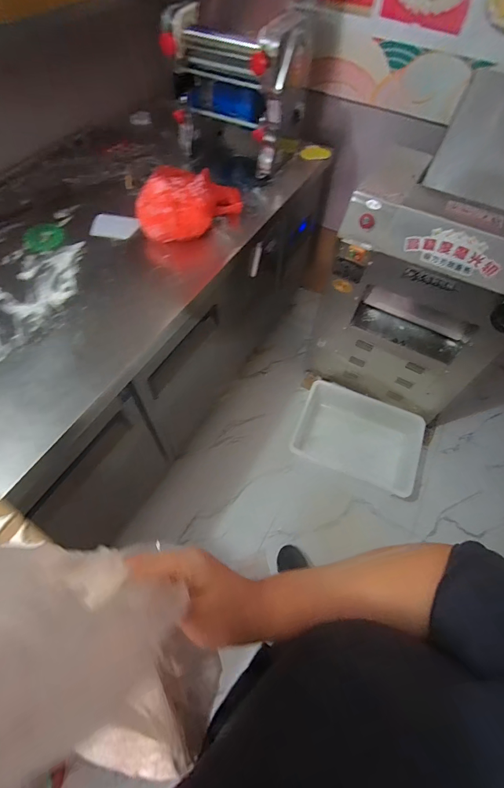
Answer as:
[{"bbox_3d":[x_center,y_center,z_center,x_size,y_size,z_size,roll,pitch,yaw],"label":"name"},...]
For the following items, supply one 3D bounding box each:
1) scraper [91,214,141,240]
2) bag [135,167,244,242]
[{"bbox_3d":[-0.402,-0.493,1.029,0.130,0.007,0.116,8,56,-2],"label":"scraper"},{"bbox_3d":[-0.170,-0.557,1.004,0.171,0.125,0.337,33,63,17],"label":"bag"}]

